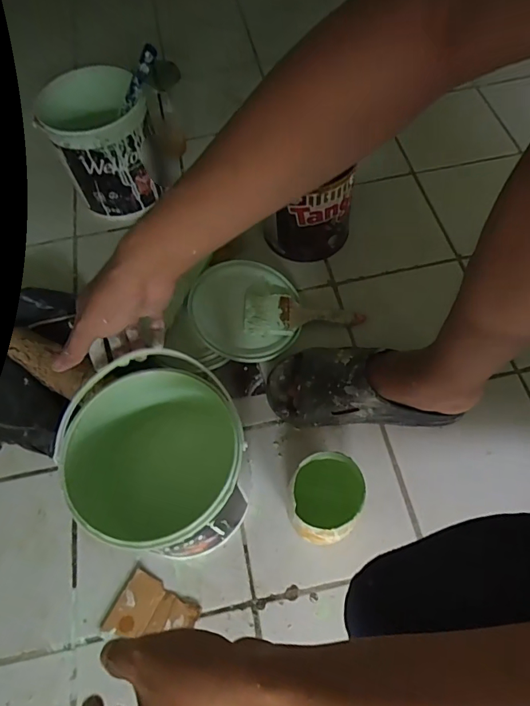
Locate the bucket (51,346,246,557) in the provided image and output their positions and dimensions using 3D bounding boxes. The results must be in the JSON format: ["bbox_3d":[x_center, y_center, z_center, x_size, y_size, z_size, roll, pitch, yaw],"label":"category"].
[{"bbox_3d":[-0.110,0.123,0.524,0.185,0.202,0.177,-2,62,3],"label":"bucket"}]

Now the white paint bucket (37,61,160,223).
[{"bbox_3d":[-0.279,-0.362,0.804,0.166,0.175,0.172,-26,64,-9],"label":"white paint bucket"}]

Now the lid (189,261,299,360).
[{"bbox_3d":[-0.032,-0.070,0.700,0.161,0.017,0.168,5,66,-10],"label":"lid"}]

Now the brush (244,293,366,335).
[{"bbox_3d":[0.060,-0.058,0.700,0.179,0.029,0.072,1,62,4],"label":"brush"}]

